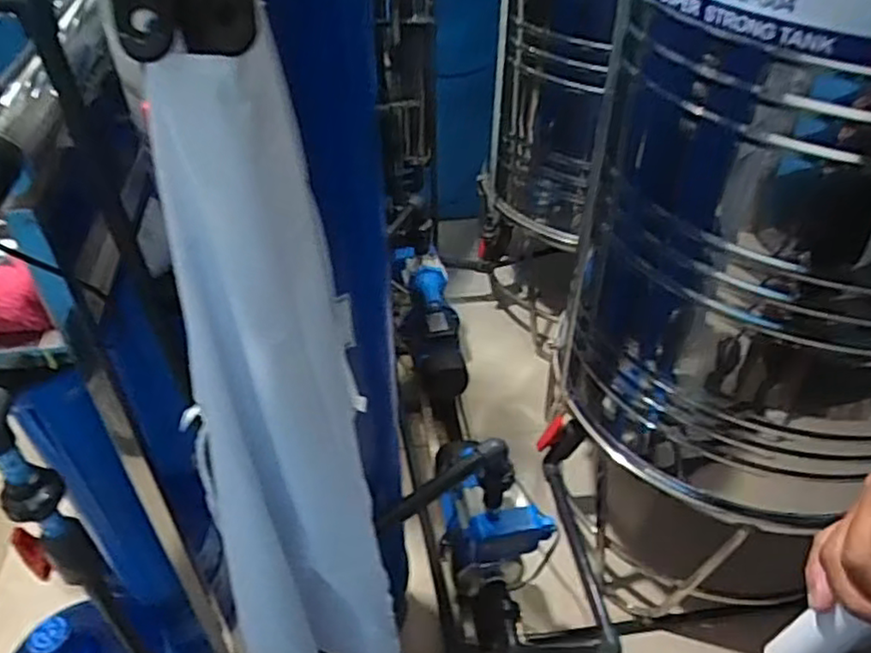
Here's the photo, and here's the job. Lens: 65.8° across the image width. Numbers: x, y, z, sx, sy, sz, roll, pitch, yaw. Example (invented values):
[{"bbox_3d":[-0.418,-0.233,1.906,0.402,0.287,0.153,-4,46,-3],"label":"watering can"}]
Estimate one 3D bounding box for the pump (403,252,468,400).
[{"bbox_3d":[-0.009,0.007,1.836,0.143,0.156,0.375,-7,77,-8],"label":"pump"}]

